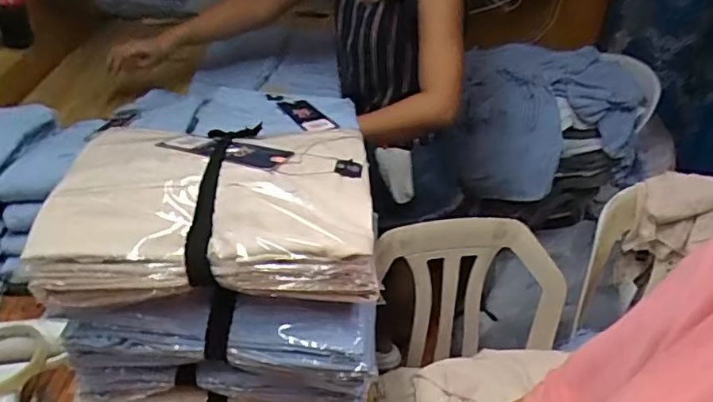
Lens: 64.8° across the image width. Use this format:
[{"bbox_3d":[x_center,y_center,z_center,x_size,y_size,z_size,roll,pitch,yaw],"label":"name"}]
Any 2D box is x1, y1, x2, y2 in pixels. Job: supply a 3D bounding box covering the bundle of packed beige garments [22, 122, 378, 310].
[{"bbox_3d":[-0.117,-0.002,0.479,0.252,0.057,0.188,0,36,-6],"label":"bundle of packed beige garments"}]

